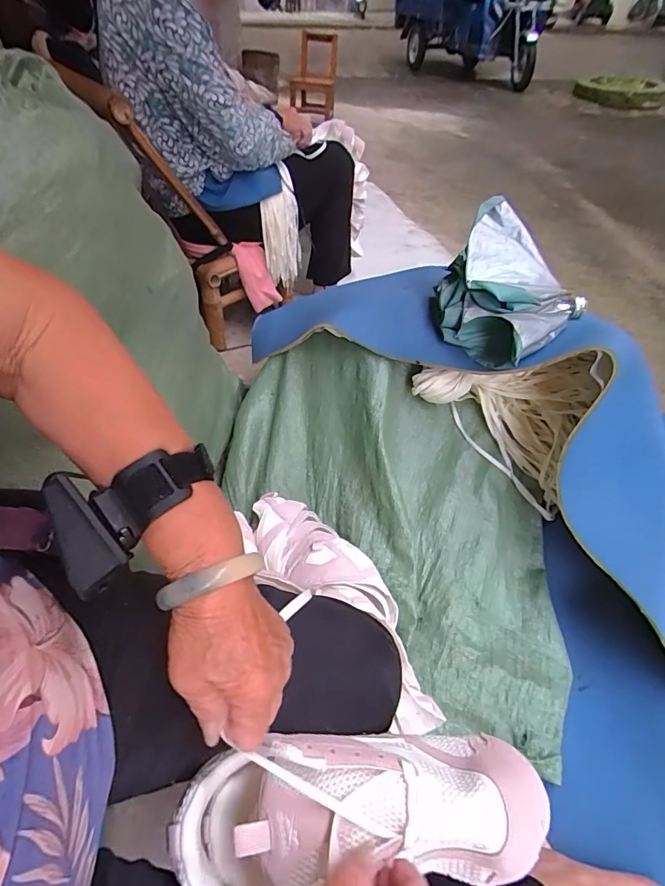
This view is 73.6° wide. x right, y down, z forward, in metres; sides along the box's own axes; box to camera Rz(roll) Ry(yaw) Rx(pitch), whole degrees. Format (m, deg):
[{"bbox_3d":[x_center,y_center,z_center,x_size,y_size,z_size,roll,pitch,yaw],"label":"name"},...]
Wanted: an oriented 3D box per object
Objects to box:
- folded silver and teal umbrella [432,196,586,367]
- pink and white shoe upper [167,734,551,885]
[{"bbox_3d":[0.286,-0.266,0.749,0.221,0.165,0.222,-33,55,-28],"label":"folded silver and teal umbrella"},{"bbox_3d":[0.022,0.256,0.302,0.246,0.077,0.095,-5,46,-1],"label":"pink and white shoe upper"}]

